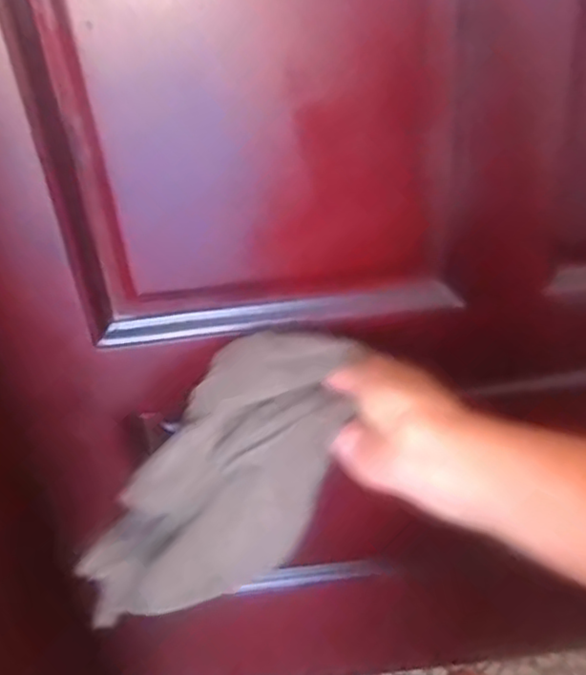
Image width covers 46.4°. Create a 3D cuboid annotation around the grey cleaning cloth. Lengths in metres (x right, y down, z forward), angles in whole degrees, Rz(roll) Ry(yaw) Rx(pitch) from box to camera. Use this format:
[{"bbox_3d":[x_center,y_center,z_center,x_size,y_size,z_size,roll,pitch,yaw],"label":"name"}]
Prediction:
[{"bbox_3d":[-0.045,0.103,0.469,0.112,0.246,0.029,34,3,6],"label":"grey cleaning cloth"}]

